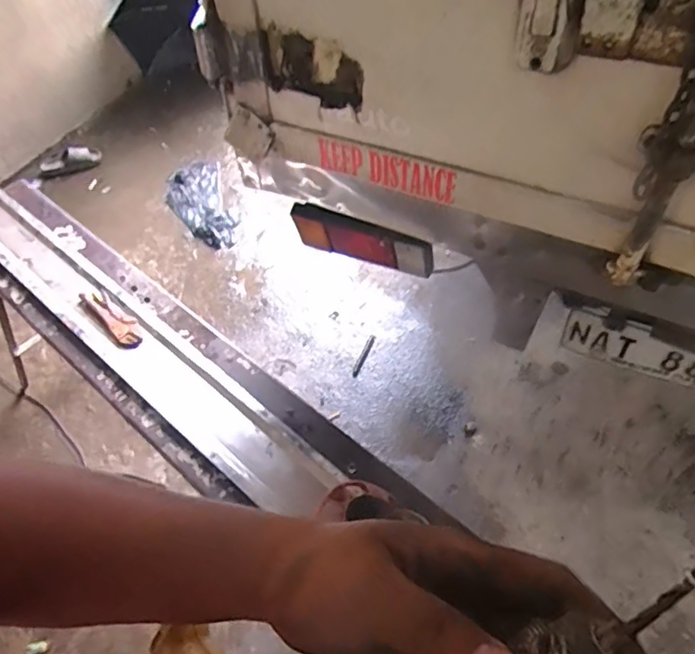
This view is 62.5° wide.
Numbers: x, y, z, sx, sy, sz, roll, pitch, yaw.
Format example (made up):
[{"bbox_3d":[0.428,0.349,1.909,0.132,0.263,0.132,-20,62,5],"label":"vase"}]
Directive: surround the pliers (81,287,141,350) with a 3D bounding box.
[{"bbox_3d":[-0.578,-0.026,1.399,0.236,0.038,0.073,35,63,26],"label":"pliers"}]

